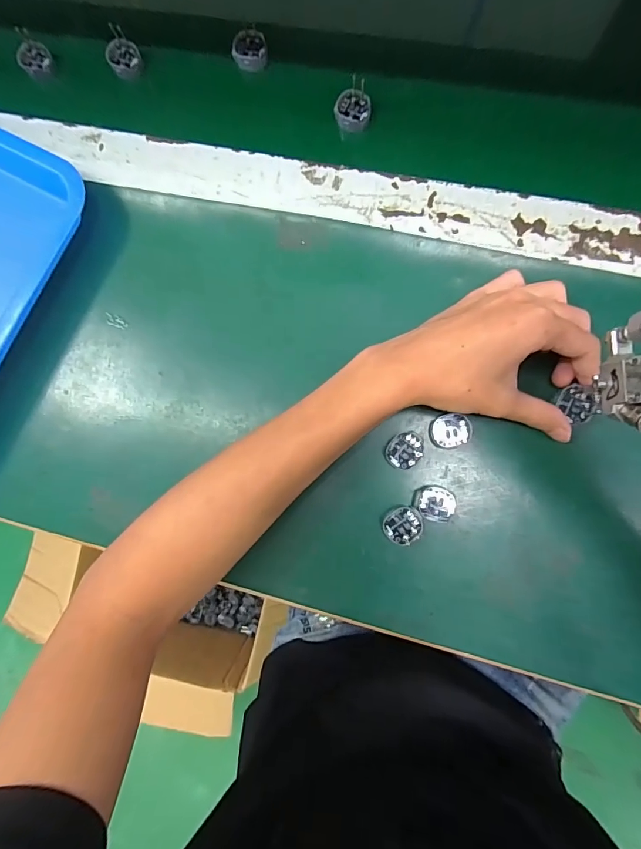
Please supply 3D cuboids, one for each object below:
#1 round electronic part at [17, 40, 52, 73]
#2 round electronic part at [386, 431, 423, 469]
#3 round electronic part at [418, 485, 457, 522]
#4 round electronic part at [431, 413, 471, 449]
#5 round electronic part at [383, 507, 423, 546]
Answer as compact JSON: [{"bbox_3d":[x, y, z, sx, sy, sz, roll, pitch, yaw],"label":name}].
[{"bbox_3d":[-0.261,-0.334,0.375,0.027,0.010,0.028,-1,85,6],"label":"round electronic part"},{"bbox_3d":[0.061,0.019,0.301,0.026,0.004,0.026,-1,85,6],"label":"round electronic part"},{"bbox_3d":[0.084,0.057,0.298,0.027,0.004,0.024,9,86,7],"label":"round electronic part"},{"bbox_3d":[0.095,0.005,0.299,0.028,0.006,0.024,-1,85,6],"label":"round electronic part"},{"bbox_3d":[0.060,0.074,0.298,0.027,0.004,0.027,1,85,6],"label":"round electronic part"}]

